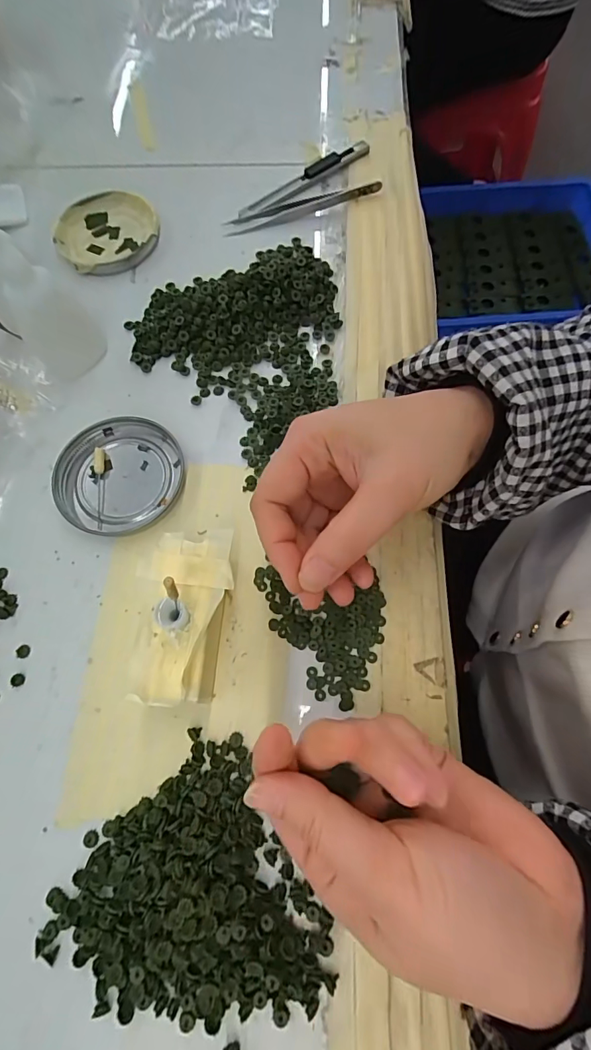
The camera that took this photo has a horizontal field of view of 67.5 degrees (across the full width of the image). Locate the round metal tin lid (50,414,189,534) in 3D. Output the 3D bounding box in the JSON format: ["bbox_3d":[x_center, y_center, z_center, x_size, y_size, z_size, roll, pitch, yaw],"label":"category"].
[{"bbox_3d":[-0.111,-0.032,0.279,0.078,0.007,0.075,0,70,1],"label":"round metal tin lid"}]

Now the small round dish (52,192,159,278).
[{"bbox_3d":[-0.148,-0.232,0.349,0.077,0.009,0.075,0,70,1],"label":"small round dish"}]

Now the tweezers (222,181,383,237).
[{"bbox_3d":[0.006,-0.255,0.351,0.125,0.012,0.015,-15,71,-4],"label":"tweezers"}]

